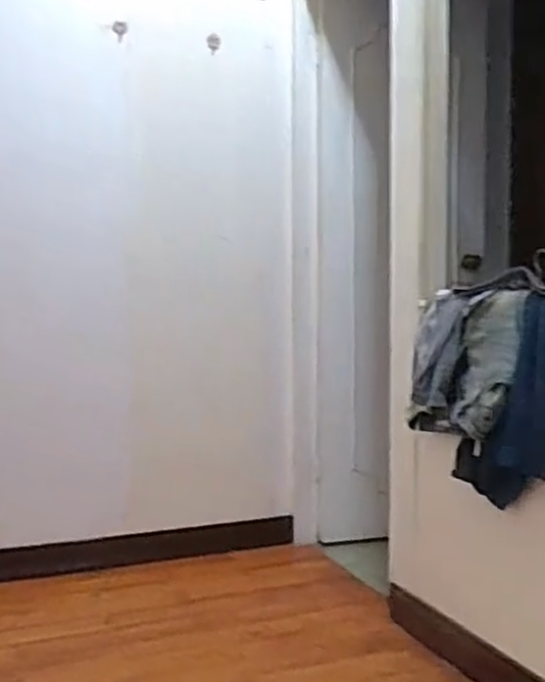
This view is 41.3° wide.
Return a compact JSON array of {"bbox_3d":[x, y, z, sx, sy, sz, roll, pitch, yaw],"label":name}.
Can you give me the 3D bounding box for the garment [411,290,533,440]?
[{"bbox_3d":[0.393,0.048,1.523,0.086,0.308,0.326,13,-2,-34],"label":"garment"}]

